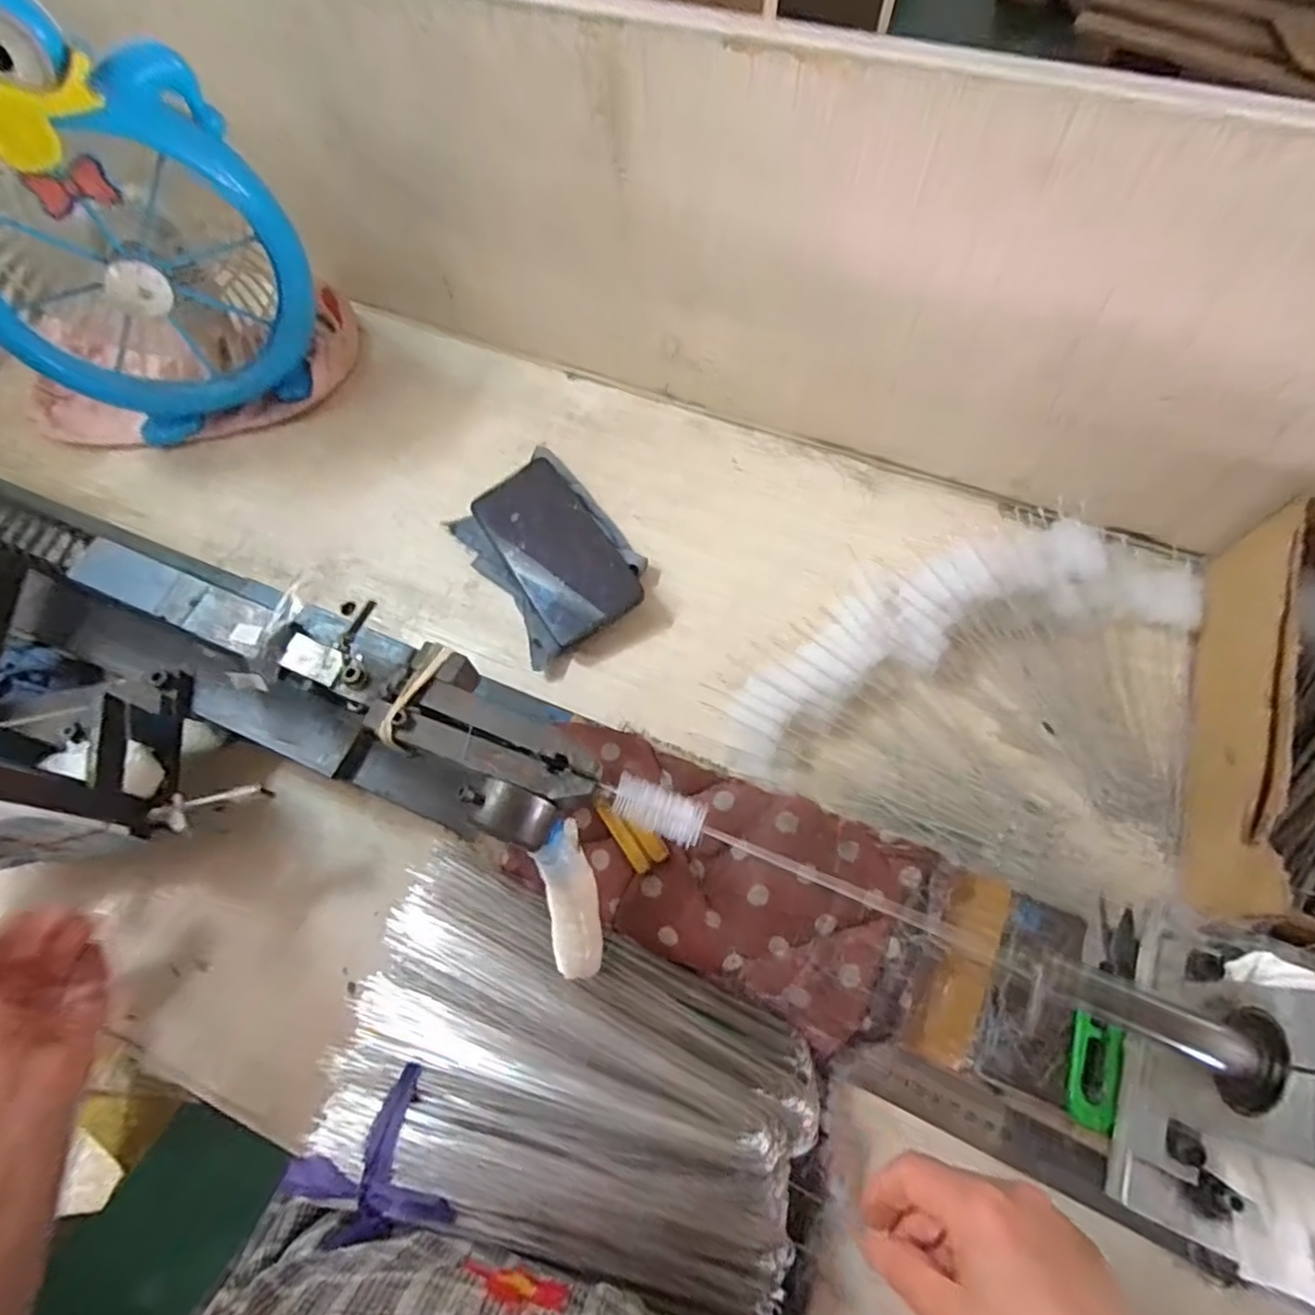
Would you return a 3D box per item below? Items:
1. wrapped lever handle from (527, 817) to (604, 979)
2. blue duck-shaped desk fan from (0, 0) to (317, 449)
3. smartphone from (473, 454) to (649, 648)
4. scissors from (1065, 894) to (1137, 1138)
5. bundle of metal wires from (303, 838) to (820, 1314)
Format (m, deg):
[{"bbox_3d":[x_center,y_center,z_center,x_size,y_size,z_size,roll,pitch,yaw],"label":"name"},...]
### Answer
[{"bbox_3d":[-0.045,0.127,0.345,0.024,0.018,0.095,-7,111,-2],"label":"wrapped lever handle"},{"bbox_3d":[-0.412,-0.330,0.505,0.219,0.299,0.153,-31,70,-11],"label":"blue duck-shaped desk fan"},{"bbox_3d":[-0.081,-0.088,0.529,0.077,0.013,0.160,-35,67,-2],"label":"smartphone"},{"bbox_3d":[0.243,0.190,0.363,0.023,0.006,0.118,18,62,24],"label":"scissors"},{"bbox_3d":[-0.050,0.233,0.383,0.272,0.058,0.165,18,69,9],"label":"bundle of metal wires"}]

